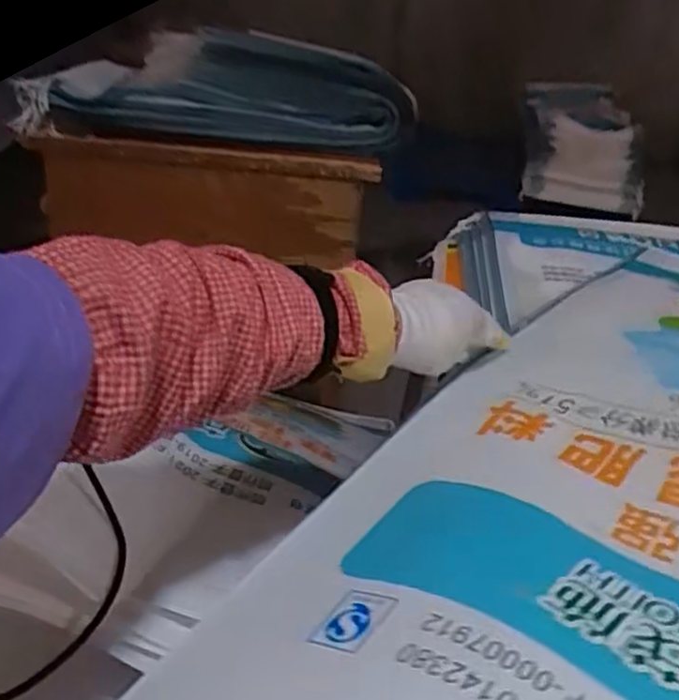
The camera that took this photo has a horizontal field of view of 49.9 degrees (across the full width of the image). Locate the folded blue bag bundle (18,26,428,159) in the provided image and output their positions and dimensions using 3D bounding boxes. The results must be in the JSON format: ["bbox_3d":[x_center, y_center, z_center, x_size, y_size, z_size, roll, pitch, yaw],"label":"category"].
[{"bbox_3d":[-0.191,-0.436,1.226,0.639,0.167,0.165,3,31,-3],"label":"folded blue bag bundle"}]

